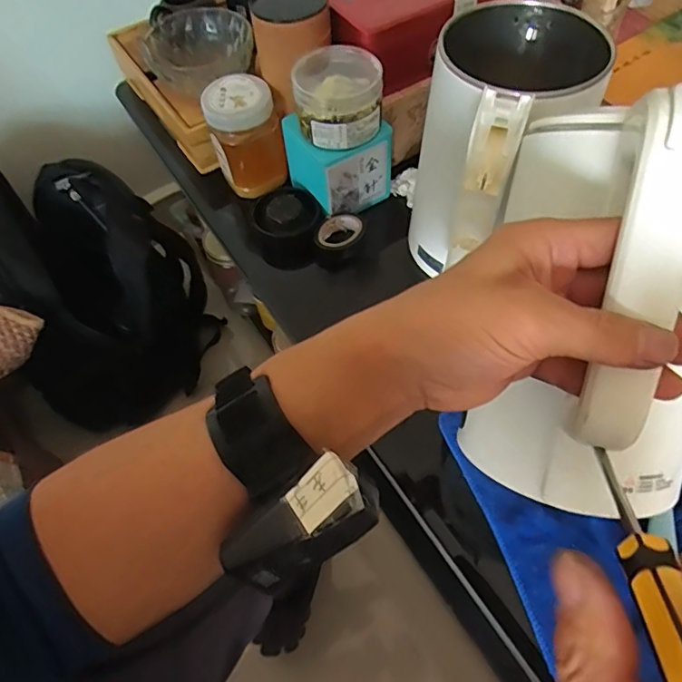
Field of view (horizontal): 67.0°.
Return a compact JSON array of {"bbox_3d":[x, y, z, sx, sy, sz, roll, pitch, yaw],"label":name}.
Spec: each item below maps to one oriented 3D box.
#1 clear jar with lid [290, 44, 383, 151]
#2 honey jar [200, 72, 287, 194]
[{"bbox_3d":[-0.002,-0.232,0.493,0.079,0.058,0.077,-1,60,3],"label":"clear jar with lid"},{"bbox_3d":[-0.102,-0.223,0.564,0.073,0.108,0.063,-14,60,-5],"label":"honey jar"}]

